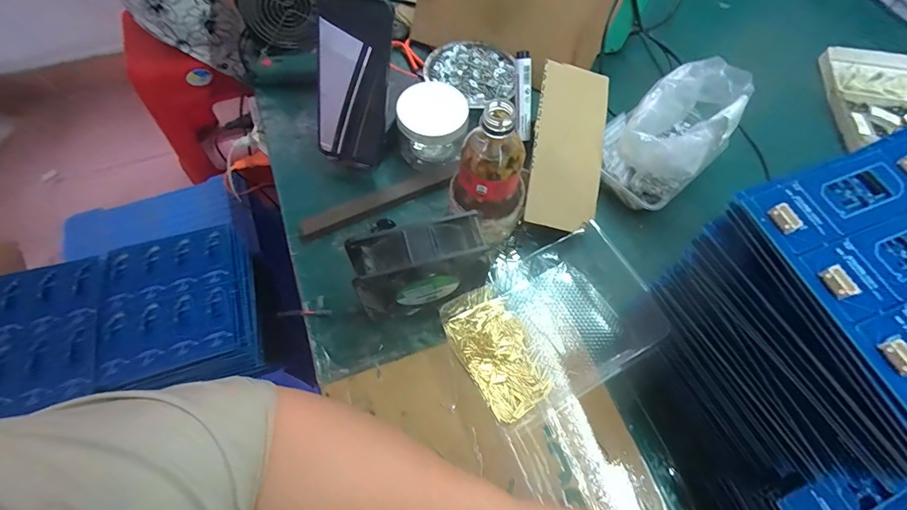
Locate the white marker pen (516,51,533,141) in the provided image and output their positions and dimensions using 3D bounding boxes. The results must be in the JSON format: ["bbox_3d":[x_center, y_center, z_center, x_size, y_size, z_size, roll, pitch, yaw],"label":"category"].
[{"bbox_3d":[0.081,-0.181,0.466,0.019,0.093,0.017,-5,22,-2],"label":"white marker pen"}]

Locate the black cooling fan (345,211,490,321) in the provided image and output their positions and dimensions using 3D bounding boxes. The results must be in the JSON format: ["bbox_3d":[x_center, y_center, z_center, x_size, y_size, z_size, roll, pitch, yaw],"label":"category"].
[{"bbox_3d":[-0.030,0.018,0.378,0.120,0.117,0.048,-16,66,-9],"label":"black cooling fan"}]

